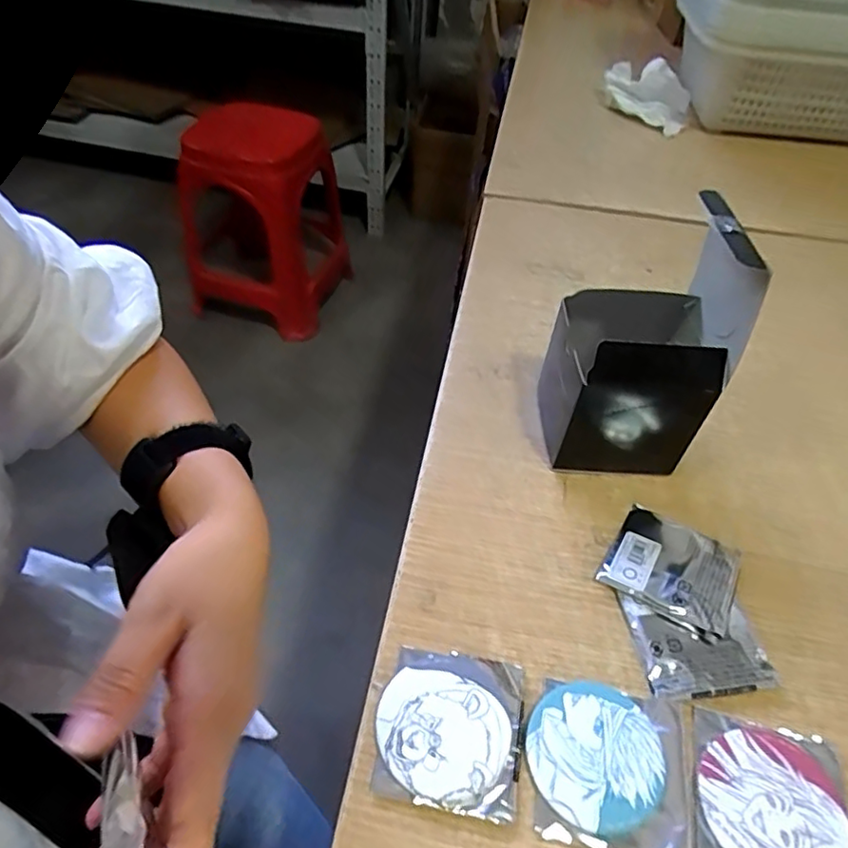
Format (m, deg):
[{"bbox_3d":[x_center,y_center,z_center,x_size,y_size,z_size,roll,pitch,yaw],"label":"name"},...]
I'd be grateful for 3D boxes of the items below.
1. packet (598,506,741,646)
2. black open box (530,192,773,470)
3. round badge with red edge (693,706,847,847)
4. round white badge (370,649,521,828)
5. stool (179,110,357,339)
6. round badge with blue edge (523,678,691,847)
[{"bbox_3d":[0.145,0.083,0.350,0.068,0.013,0.067,29,53,20],"label":"packet"},{"bbox_3d":[0.131,-0.048,0.366,0.088,0.161,0.075,3,49,-1],"label":"black open box"},{"bbox_3d":[0.158,0.172,0.273,0.066,0.009,0.068,13,49,7],"label":"round badge with red edge"},{"bbox_3d":[0.012,0.144,0.288,0.068,0.009,0.068,12,49,6],"label":"round white badge"},{"bbox_3d":[-0.386,-0.508,1.518,0.328,0.476,0.404,12,48,6],"label":"stool"},{"bbox_3d":[0.085,0.159,0.281,0.073,0.008,0.067,11,49,5],"label":"round badge with blue edge"}]

